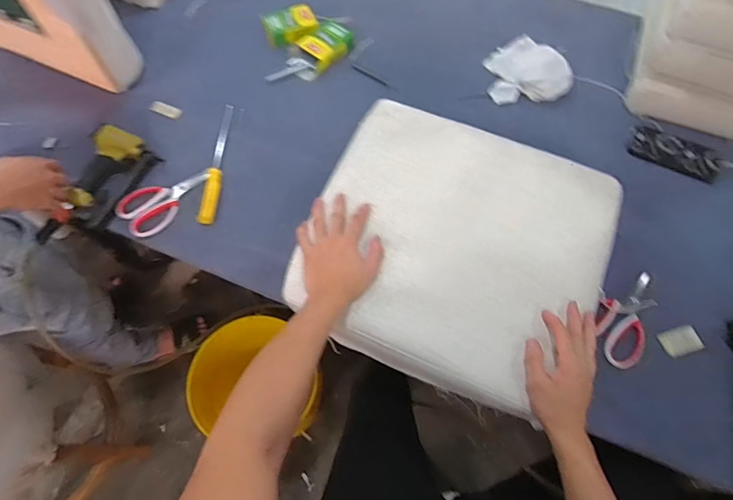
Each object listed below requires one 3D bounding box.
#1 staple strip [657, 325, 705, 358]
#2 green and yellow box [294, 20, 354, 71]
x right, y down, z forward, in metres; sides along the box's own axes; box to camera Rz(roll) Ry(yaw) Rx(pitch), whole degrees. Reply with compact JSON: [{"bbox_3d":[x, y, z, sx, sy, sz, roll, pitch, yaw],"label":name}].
[{"bbox_3d":[0.517,0.150,0.692,0.060,0.008,0.041,-16,65,-8],"label":"staple strip"},{"bbox_3d":[-0.089,-0.477,0.973,0.122,0.032,0.094,-38,70,-17],"label":"green and yellow box"}]

